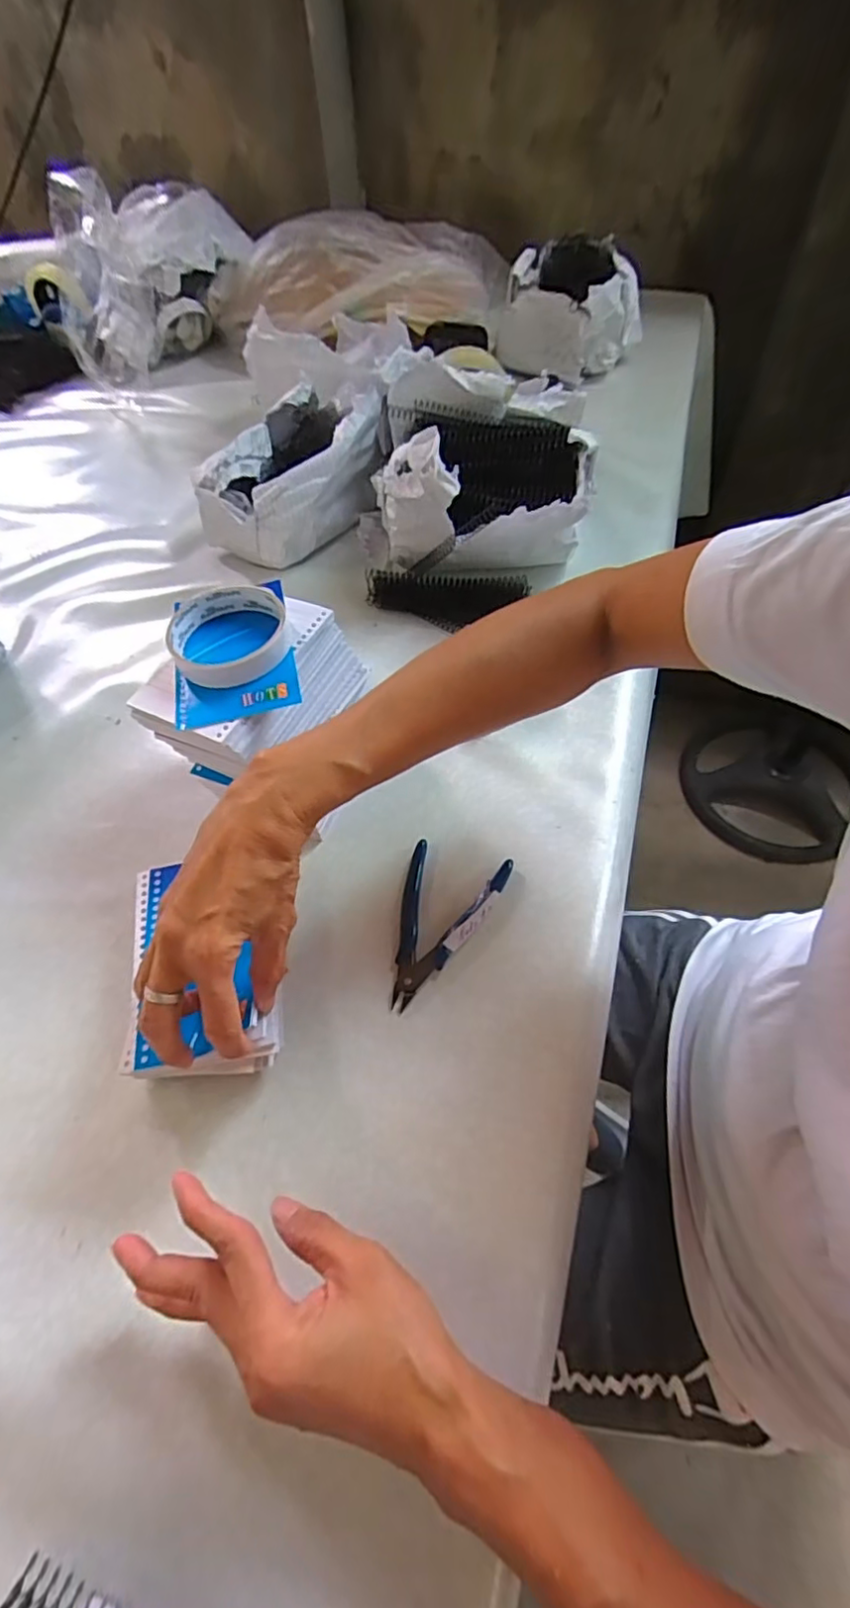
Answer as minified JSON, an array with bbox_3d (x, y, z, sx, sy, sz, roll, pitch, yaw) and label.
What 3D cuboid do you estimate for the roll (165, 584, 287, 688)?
[{"bbox_3d":[-0.133,-0.112,0.410,0.081,0.026,0.081,-2,55,2],"label":"roll"}]

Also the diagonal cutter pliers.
[{"bbox_3d":[0.008,0.081,0.410,0.069,0.012,0.115,17,58,14],"label":"diagonal cutter pliers"}]

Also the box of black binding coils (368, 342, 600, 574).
[{"bbox_3d":[0.061,-0.322,0.609,0.197,0.136,0.226,5,56,7],"label":"box of black binding coils"}]

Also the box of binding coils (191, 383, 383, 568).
[{"bbox_3d":[-0.134,-0.341,0.641,0.137,0.116,0.194,18,58,15],"label":"box of binding coils"}]

